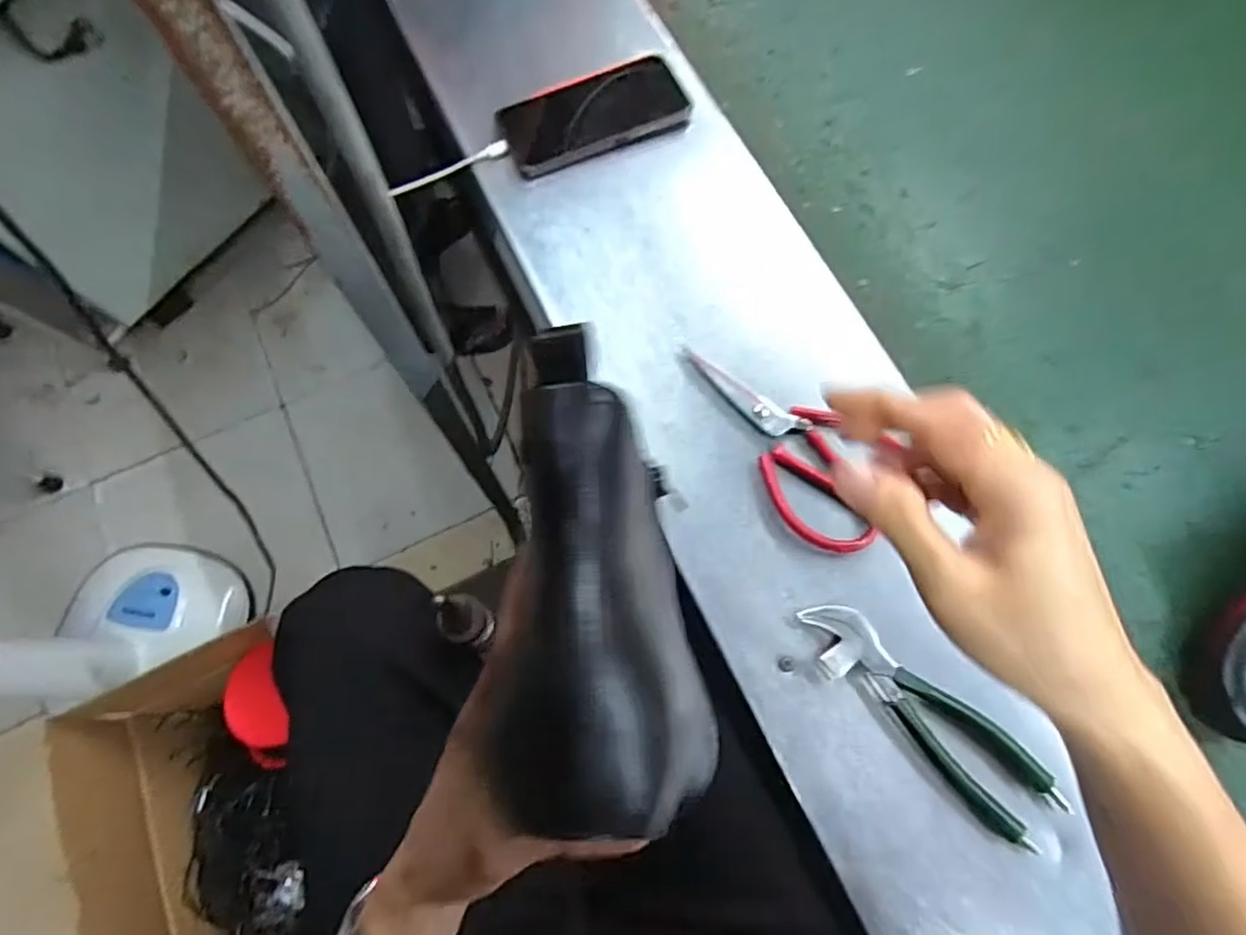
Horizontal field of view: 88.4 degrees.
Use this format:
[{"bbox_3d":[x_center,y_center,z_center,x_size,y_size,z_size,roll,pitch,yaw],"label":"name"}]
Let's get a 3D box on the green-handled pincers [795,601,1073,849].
[{"bbox_3d":[0.198,0.161,0.423,0.049,0.022,0.185,-43,77,-12],"label":"green-handled pincers"}]

